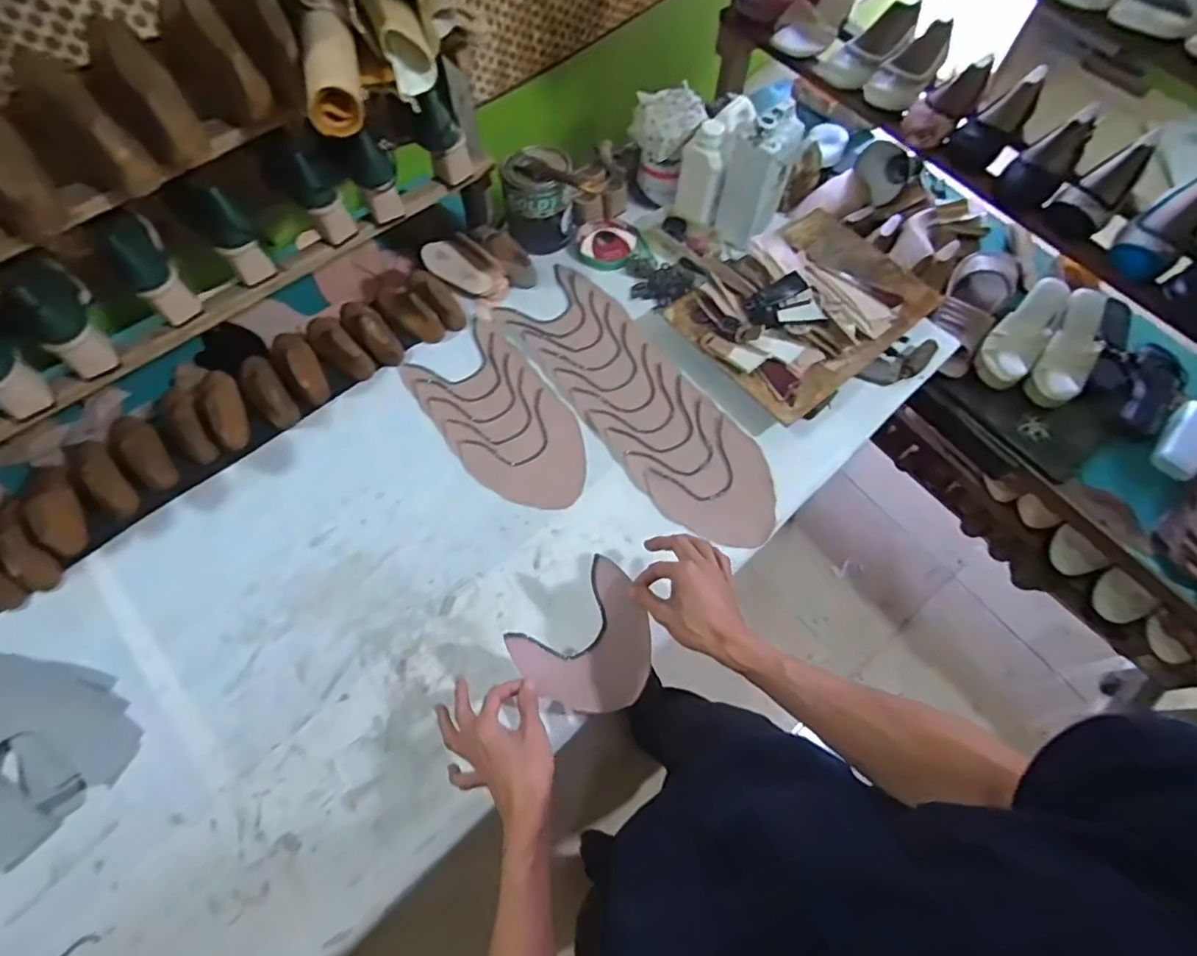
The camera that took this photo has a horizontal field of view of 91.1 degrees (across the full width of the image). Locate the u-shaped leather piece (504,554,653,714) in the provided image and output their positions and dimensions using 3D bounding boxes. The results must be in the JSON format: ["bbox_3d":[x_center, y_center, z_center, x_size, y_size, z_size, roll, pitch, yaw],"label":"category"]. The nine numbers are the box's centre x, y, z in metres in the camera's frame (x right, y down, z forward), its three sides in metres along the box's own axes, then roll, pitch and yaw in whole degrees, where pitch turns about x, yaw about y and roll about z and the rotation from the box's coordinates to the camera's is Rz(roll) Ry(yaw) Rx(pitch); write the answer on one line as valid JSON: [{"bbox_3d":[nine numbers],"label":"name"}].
[{"bbox_3d":[-0.001,0.195,0.669,0.149,0.024,0.153,-39,103,-10],"label":"u-shaped leather piece"}]

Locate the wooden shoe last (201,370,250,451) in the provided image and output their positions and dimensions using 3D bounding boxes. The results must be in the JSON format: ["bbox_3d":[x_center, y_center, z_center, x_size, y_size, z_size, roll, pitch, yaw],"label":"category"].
[{"bbox_3d":[-0.532,-0.102,0.826,0.051,0.051,0.137,-24,69,-12],"label":"wooden shoe last"}]

